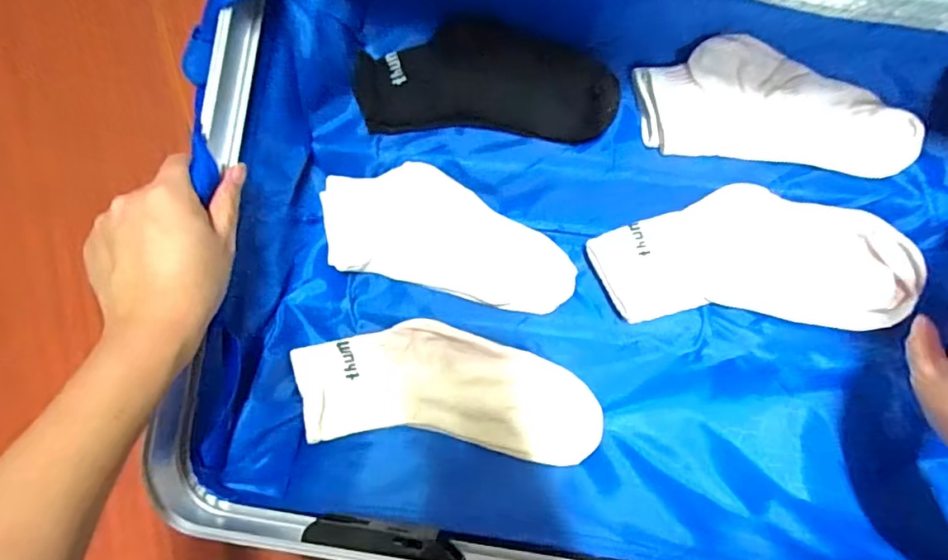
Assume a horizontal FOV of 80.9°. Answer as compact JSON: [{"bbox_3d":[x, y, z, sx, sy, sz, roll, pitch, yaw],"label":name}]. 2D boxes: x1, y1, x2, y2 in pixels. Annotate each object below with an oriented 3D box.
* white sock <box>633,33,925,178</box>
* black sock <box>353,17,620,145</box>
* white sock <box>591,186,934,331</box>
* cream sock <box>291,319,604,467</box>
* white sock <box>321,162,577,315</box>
[{"bbox_3d":[0.250,-0.145,0.460,0.216,0.017,0.095,8,85,6],"label":"white sock"},{"bbox_3d":[0.008,-0.181,0.496,0.224,0.025,0.107,2,84,5],"label":"black sock"},{"bbox_3d":[0.225,-0.019,0.454,0.242,0.023,0.104,1,84,5],"label":"white sock"},{"bbox_3d":[-0.023,0.087,0.448,0.238,0.015,0.097,5,85,6],"label":"cream sock"},{"bbox_3d":[-0.023,-0.039,0.468,0.214,0.007,0.097,13,86,6],"label":"white sock"}]

